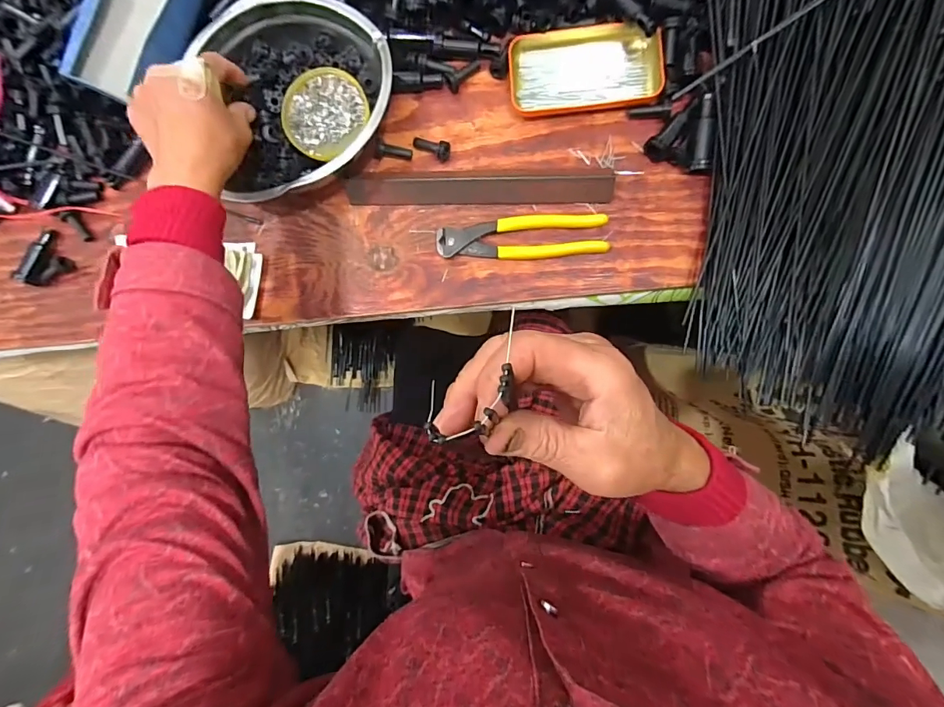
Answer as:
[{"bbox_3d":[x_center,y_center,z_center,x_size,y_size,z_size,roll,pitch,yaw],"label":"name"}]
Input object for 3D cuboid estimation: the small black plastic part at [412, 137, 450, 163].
[{"bbox_3d":[-0.040,-0.209,0.445,0.041,0.017,0.015,26,91,18],"label":"small black plastic part"}]

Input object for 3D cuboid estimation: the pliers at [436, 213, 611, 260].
[{"bbox_3d":[0.048,-0.113,0.429,0.162,0.014,0.040,-1,88,5],"label":"pliers"}]

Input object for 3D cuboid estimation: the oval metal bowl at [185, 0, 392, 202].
[{"bbox_3d":[-0.165,-0.251,0.426,0.176,0.050,0.185,-14,87,5],"label":"oval metal bowl"}]

